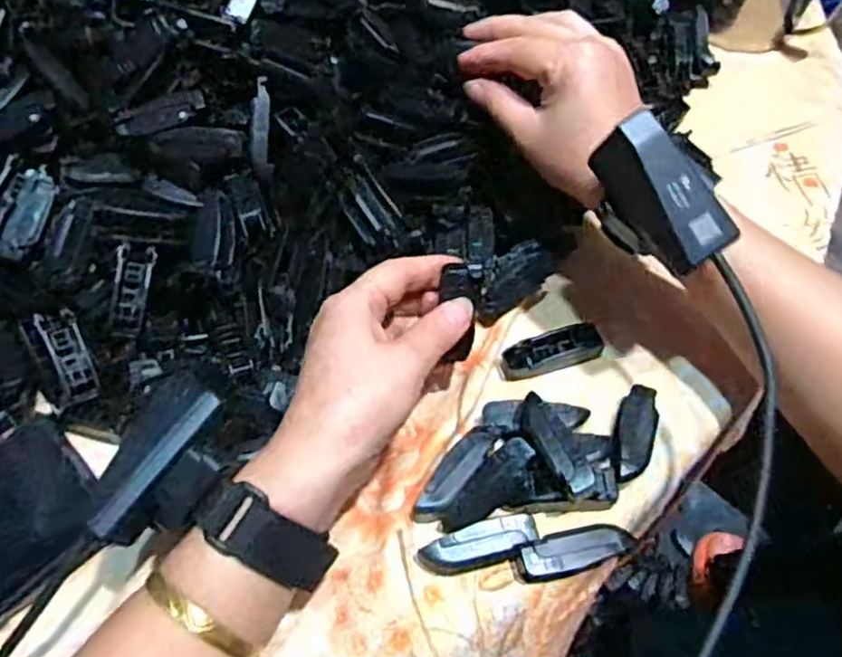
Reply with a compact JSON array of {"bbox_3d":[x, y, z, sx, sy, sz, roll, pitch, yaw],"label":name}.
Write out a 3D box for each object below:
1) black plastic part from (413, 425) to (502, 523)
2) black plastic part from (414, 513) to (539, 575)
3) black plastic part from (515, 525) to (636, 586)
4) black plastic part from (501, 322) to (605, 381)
[{"bbox_3d":[0.017,0.069,0.345,0.018,0.009,0.059,34,65,20],"label":"black plastic part"},{"bbox_3d":[0.027,0.103,0.328,0.056,0.017,0.017,-14,59,-6],"label":"black plastic part"},{"bbox_3d":[0.072,0.105,0.327,0.055,0.017,0.018,-17,60,-8],"label":"black plastic part"},{"bbox_3d":[0.073,0.013,0.391,0.057,0.018,0.017,-14,59,-6],"label":"black plastic part"}]

